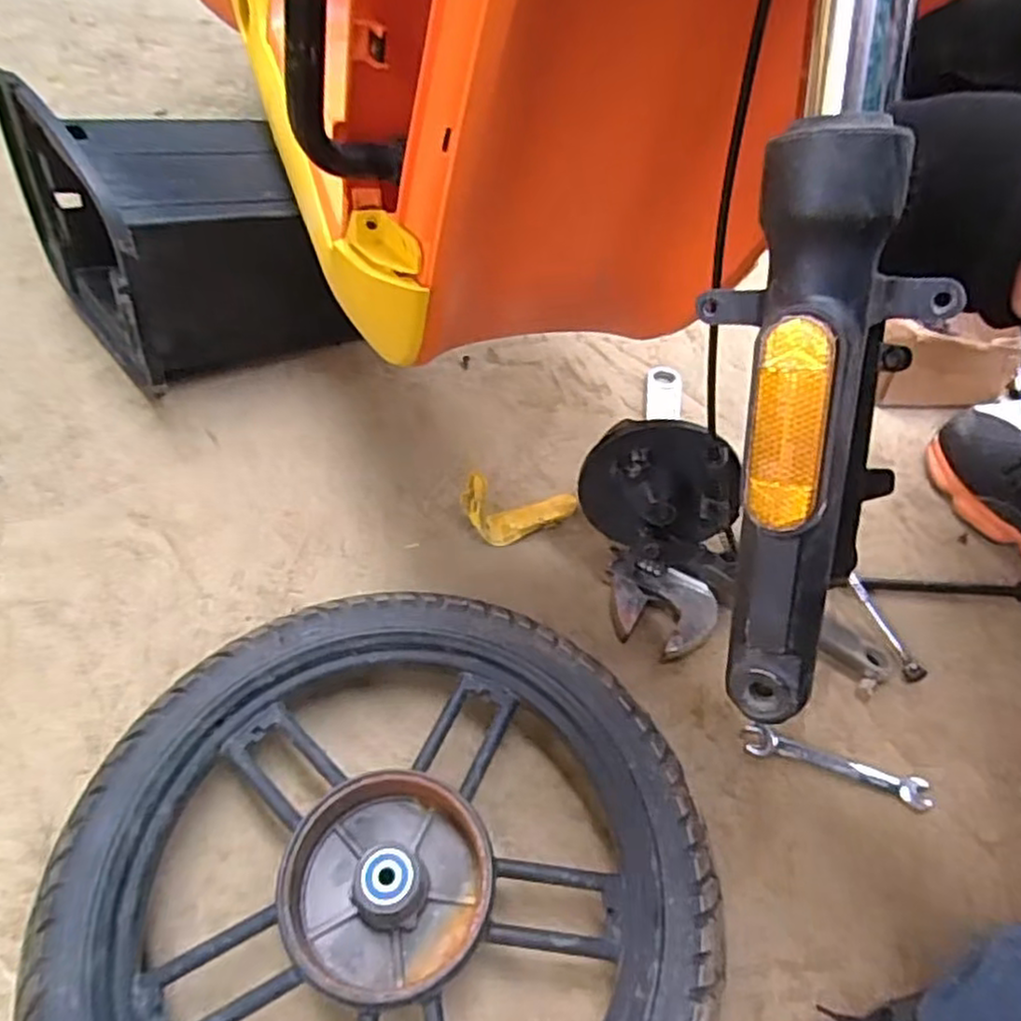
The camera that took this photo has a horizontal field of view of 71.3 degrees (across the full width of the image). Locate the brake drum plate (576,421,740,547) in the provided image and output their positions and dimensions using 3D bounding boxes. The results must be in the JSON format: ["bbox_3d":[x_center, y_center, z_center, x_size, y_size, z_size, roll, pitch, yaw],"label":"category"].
[{"bbox_3d":[0.116,-0.020,0.560,0.116,0.122,0.045,21,36,11],"label":"brake drum plate"}]

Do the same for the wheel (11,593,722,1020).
[{"bbox_3d":[-0.070,0.233,0.428,0.355,0.079,0.361,1,51,-2],"label":"wheel"}]

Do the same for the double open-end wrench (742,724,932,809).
[{"bbox_3d":[0.243,0.189,0.530,0.129,0.004,0.022,17,52,11],"label":"double open-end wrench"}]

